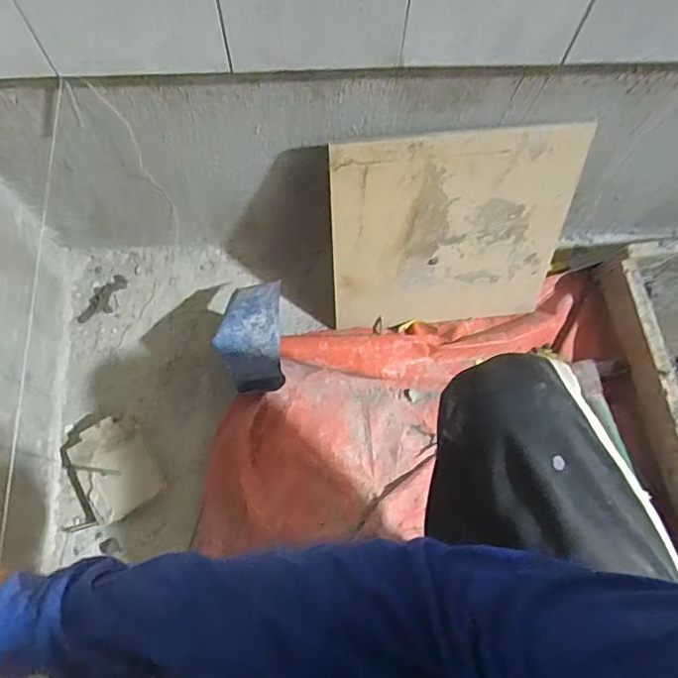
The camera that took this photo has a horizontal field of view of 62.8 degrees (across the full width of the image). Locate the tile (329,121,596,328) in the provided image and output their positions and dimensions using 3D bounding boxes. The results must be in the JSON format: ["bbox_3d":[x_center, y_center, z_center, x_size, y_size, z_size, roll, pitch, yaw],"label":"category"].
[{"bbox_3d":[0.139,-0.124,0.703,0.290,0.289,0.013,-7,48,-3],"label":"tile"}]

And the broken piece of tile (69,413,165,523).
[{"bbox_3d":[-0.292,0.163,0.727,0.102,0.042,0.135,-30,74,-12],"label":"broken piece of tile"}]

